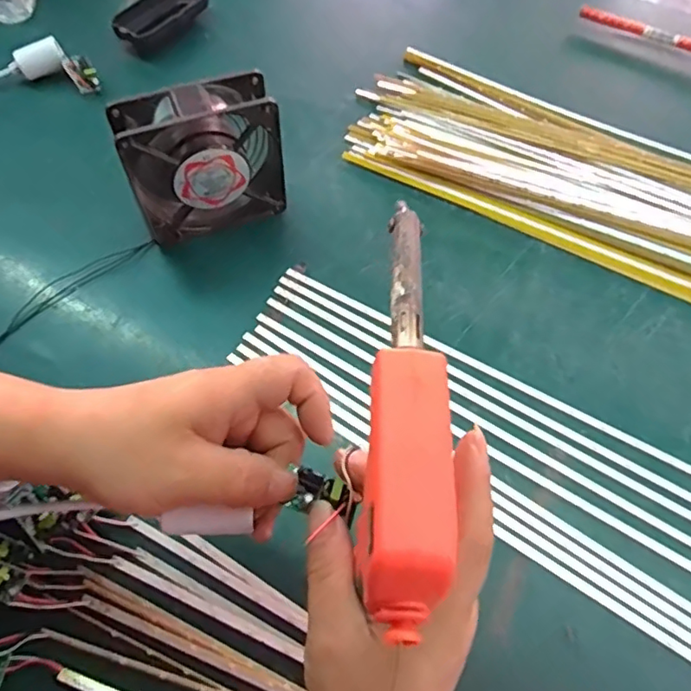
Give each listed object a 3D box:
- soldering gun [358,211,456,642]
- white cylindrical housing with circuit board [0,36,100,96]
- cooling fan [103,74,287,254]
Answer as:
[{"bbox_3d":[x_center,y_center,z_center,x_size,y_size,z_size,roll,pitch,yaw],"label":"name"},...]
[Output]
[{"bbox_3d":[0.023,0.014,0.216,0.028,0.035,0.167,4,55,1],"label":"soldering gun"},{"bbox_3d":[-0.338,-0.277,0.574,0.170,0.038,0.054,0,62,-2],"label":"white cylindrical housing with circuit board"},{"bbox_3d":[-0.111,-0.147,0.457,0.123,0.121,0.041,-20,63,-11],"label":"cooling fan"}]

